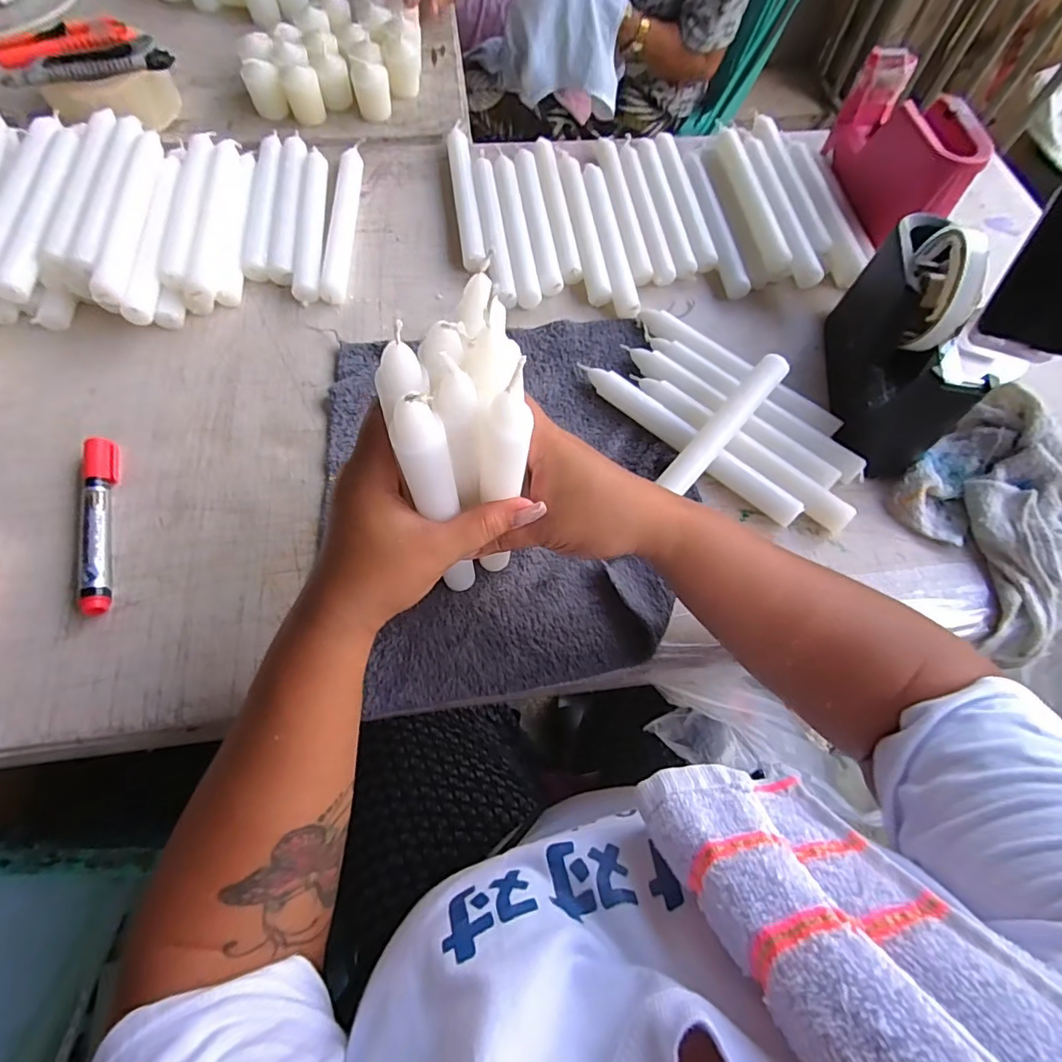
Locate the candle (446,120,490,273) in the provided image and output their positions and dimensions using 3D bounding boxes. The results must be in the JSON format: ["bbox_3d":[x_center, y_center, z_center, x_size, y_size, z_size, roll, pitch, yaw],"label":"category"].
[{"bbox_3d":[-0.067,-0.339,0.551,0.023,0.019,0.218,-8,67,-5],"label":"candle"}]

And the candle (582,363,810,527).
[{"bbox_3d":[0.122,-0.072,0.434,0.202,0.018,0.020,39,71,14],"label":"candle"}]

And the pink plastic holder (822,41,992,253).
[{"bbox_3d":[0.357,-0.369,0.526,0.050,0.089,0.181,-8,67,-6],"label":"pink plastic holder"}]

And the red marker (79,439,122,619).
[{"bbox_3d":[-0.305,-0.007,0.381,0.018,0.018,0.138,-13,68,-7],"label":"red marker"}]

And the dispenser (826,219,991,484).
[{"bbox_3d":[0.299,-0.150,0.427,0.061,0.130,0.184,12,67,3],"label":"dispenser"}]

